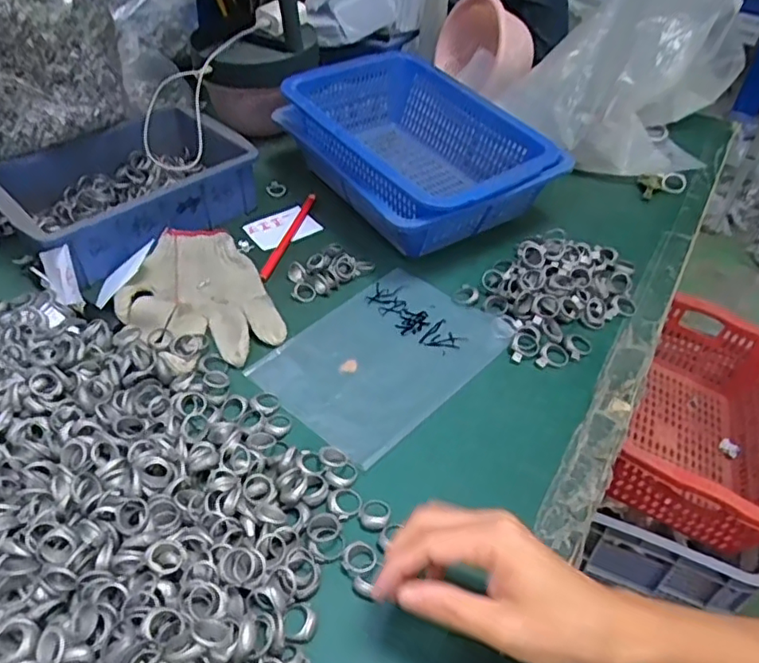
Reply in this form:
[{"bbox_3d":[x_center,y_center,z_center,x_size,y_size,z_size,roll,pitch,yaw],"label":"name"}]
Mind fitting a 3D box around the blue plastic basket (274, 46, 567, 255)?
[{"bbox_3d":[0.040,-0.200,0.665,0.199,0.106,0.286,-28,52,-26],"label":"blue plastic basket"}]

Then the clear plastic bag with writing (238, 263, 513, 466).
[{"bbox_3d":[0.004,0.017,0.536,0.146,0.010,0.198,33,52,29],"label":"clear plastic bag with writing"}]

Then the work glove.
[{"bbox_3d":[-0.178,-0.041,0.573,0.129,0.019,0.199,-19,48,-19],"label":"work glove"}]

